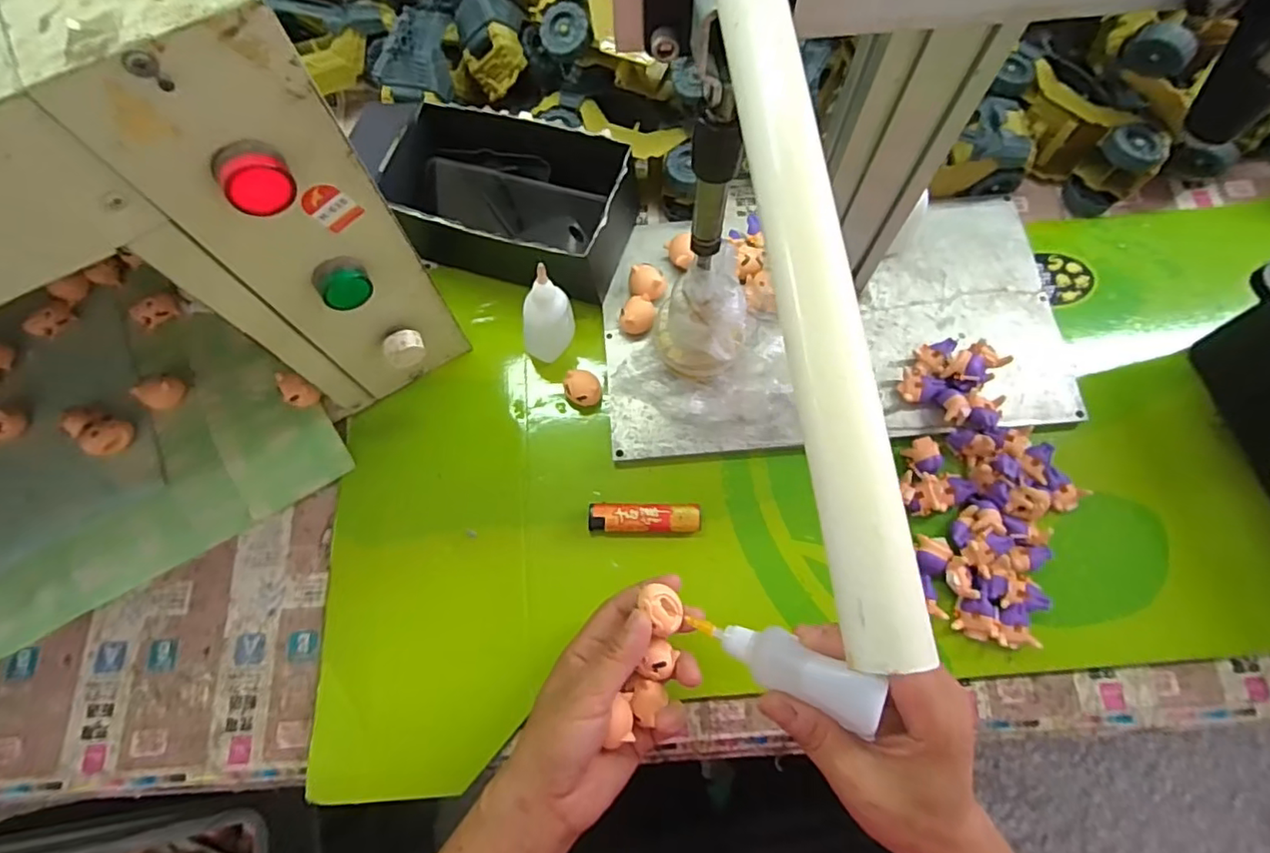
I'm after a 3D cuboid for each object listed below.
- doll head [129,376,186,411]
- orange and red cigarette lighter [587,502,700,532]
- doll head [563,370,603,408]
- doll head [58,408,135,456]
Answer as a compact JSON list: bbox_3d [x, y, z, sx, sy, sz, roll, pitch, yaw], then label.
[{"bbox_3d":[-0.353,-0.027,0.441,0.028,0.017,0.026,-1,72,2],"label":"doll head"},{"bbox_3d":[0.007,0.067,0.433,0.080,0.011,0.021,-1,68,0],"label":"orange and red cigarette lighter"},{"bbox_3d":[-0.040,-0.027,0.459,0.028,0.021,0.028,-1,72,2],"label":"doll head"},{"bbox_3d":[-0.393,0.005,0.433,0.041,0.022,0.028,19,74,8],"label":"doll head"}]

